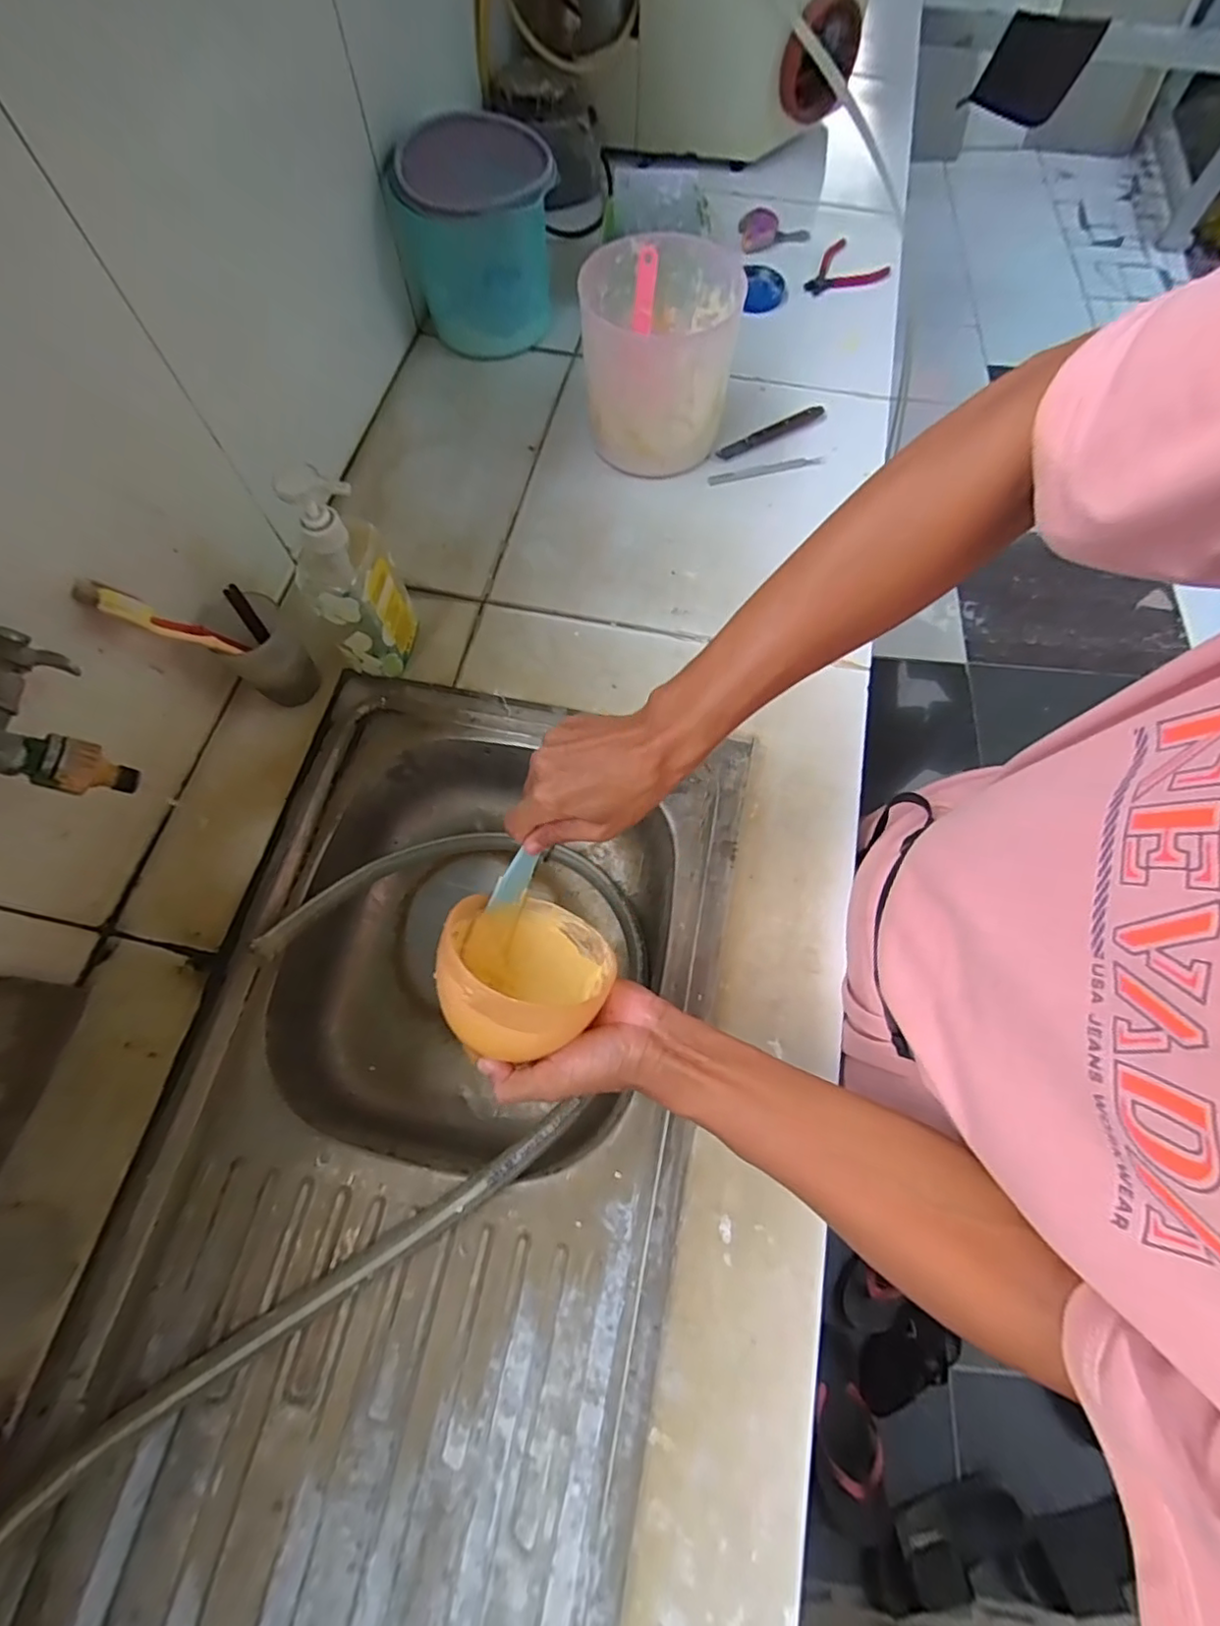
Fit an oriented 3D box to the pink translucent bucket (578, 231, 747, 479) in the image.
[{"bbox_3d":[0.052,-0.489,0.656,0.154,0.150,0.169,0,69,1],"label":"pink translucent bucket"}]

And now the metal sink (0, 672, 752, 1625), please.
[{"bbox_3d":[-0.144,0.256,0.514,0.395,0.131,0.736,12,70,4],"label":"metal sink"}]

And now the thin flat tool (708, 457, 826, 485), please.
[{"bbox_3d":[0.181,-0.395,0.699,0.140,0.005,0.012,-15,69,-4],"label":"thin flat tool"}]

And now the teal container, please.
[{"bbox_3d":[-0.148,-0.661,0.710,0.176,0.175,0.168,0,69,1],"label":"teal container"}]

